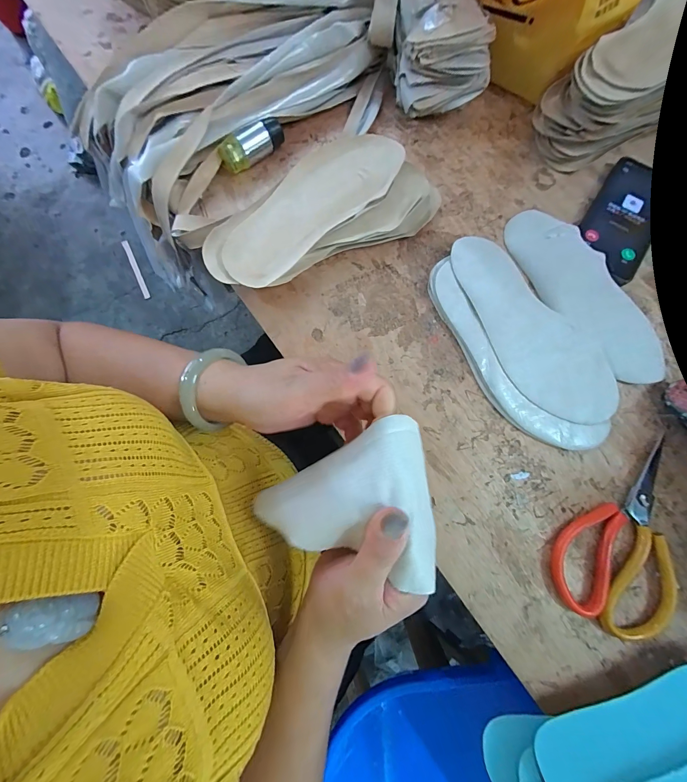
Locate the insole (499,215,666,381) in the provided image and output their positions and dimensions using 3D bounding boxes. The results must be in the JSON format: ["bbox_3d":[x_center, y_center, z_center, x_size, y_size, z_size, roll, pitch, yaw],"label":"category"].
[{"bbox_3d":[0.268,-0.111,0.358,0.091,0.014,0.230,-31,78,-7],"label":"insole"}]

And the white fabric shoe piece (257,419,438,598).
[{"bbox_3d":[-0.003,0.077,0.219,0.118,0.055,0.099,-6,76,-1],"label":"white fabric shoe piece"}]

